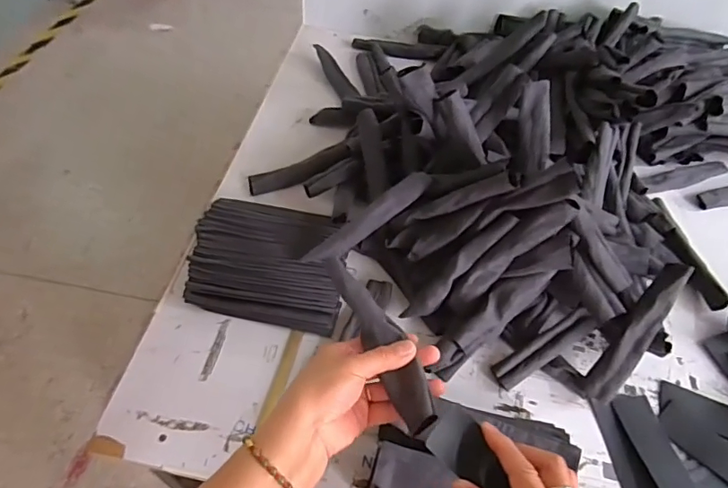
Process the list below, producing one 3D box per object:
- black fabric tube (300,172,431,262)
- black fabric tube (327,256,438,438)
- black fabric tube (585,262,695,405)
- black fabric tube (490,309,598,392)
[{"bbox_3d":[0.006,-0.029,0.614,0.177,0.015,0.031,-37,62,-3],"label":"black fabric tube"},{"bbox_3d":[0.014,0.078,0.448,0.033,0.016,0.181,-19,55,-18],"label":"black fabric tube"},{"bbox_3d":[0.315,0.102,0.573,0.033,0.017,0.179,34,89,20],"label":"black fabric tube"},{"bbox_3d":[0.219,0.128,0.608,0.138,0.031,0.032,-31,60,-10],"label":"black fabric tube"}]

